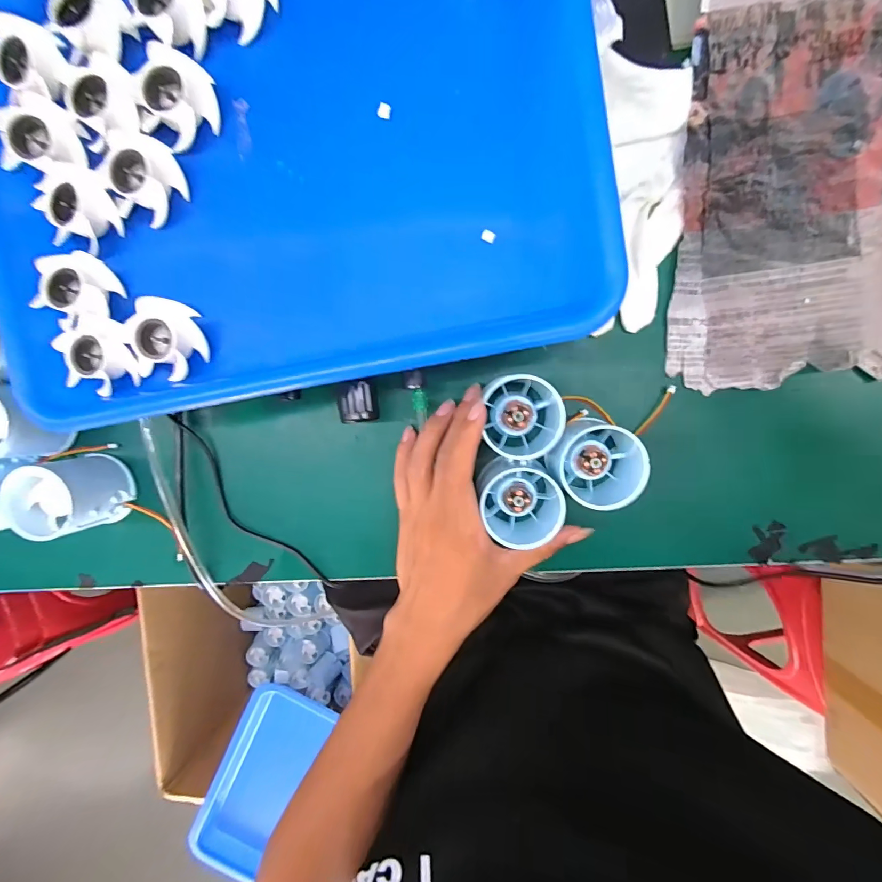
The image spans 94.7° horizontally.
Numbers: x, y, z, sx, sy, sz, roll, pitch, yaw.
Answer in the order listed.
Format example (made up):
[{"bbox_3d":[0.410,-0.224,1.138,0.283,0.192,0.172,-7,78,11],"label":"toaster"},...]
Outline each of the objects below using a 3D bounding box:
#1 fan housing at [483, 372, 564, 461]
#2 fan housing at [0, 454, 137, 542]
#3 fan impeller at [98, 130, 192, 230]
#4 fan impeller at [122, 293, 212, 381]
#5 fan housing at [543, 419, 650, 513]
[{"bbox_3d":[0.058,-0.014,0.272,0.054,0.048,0.057,-2,97,5],"label":"fan housing"},{"bbox_3d":[-0.271,0.039,0.304,0.055,0.062,0.054,0,94,5],"label":"fan housing"},{"bbox_3d":[-0.164,-0.144,0.222,0.042,0.014,0.038,-37,90,7],"label":"fan impeller"},{"bbox_3d":[-0.159,-0.057,0.232,0.039,0.019,0.043,-10,93,6],"label":"fan impeller"},{"bbox_3d":[0.105,0.016,0.265,0.053,0.048,0.055,0,94,5],"label":"fan housing"}]

